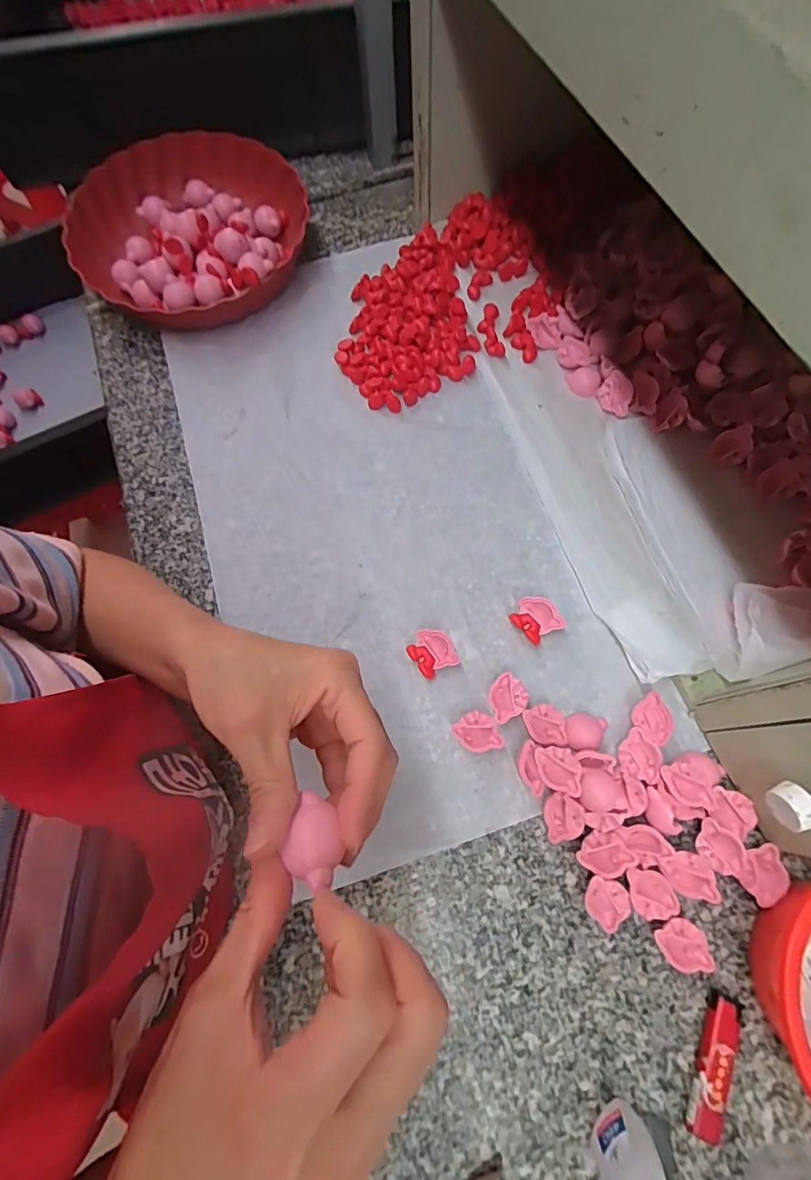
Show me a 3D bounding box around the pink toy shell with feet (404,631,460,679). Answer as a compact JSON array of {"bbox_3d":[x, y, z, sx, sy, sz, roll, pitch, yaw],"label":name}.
[{"bbox_3d":[0.021,0.050,0.386,0.034,0.014,0.036,-29,73,-8],"label":"pink toy shell with feet"}]

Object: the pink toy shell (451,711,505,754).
[{"bbox_3d":[0.053,0.108,0.365,0.032,0.014,0.030,-1,71,2],"label":"pink toy shell"}]

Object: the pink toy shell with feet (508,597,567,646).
[{"bbox_3d":[0.107,0.024,0.393,0.032,0.016,0.037,-41,75,-11],"label":"pink toy shell with feet"}]

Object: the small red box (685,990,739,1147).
[{"bbox_3d":[0.192,0.295,0.299,0.018,0.012,0.074,23,74,9],"label":"small red box"}]

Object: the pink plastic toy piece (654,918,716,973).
[{"bbox_3d":[0.181,0.233,0.317,0.030,0.015,0.029,-1,71,2],"label":"pink plastic toy piece"}]

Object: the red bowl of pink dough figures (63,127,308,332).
[{"bbox_3d":[-0.227,-0.383,0.513,0.233,0.053,0.237,-1,71,2],"label":"red bowl of pink dough figures"}]

